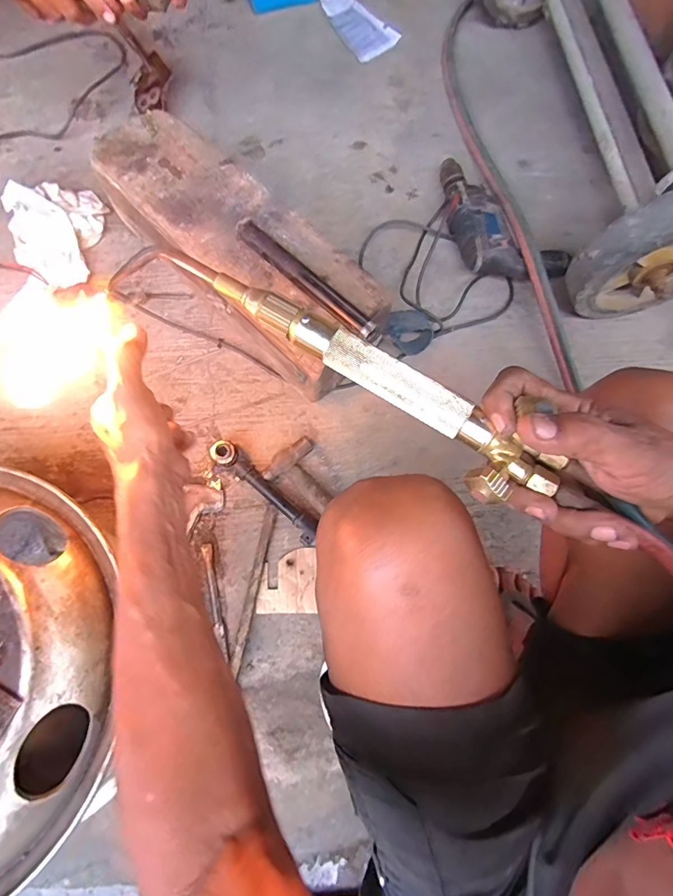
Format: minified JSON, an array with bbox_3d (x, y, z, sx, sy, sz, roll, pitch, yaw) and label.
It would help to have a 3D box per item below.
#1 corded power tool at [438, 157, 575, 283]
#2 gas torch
[{"bbox_3d":[0.263,-0.387,0.744,0.299,0.063,0.151,44,79,10],"label":"corded power tool"},{"bbox_3d":[-0.009,-0.060,0.281,0.332,0.022,0.050,33,77,9],"label":"gas torch"}]

